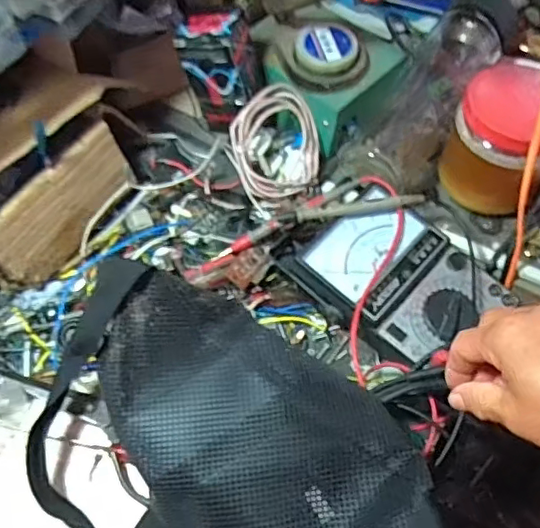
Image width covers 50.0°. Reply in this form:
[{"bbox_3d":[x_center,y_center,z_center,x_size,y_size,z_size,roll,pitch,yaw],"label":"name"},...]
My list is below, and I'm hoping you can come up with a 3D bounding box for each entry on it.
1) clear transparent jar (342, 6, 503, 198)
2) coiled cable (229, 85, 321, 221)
[{"bbox_3d":[0.145,-0.145,0.549,0.091,0.106,0.180,29,65,14],"label":"clear transparent jar"},{"bbox_3d":[0.004,-0.111,0.551,0.091,0.023,0.100,-4,101,-22],"label":"coiled cable"}]

